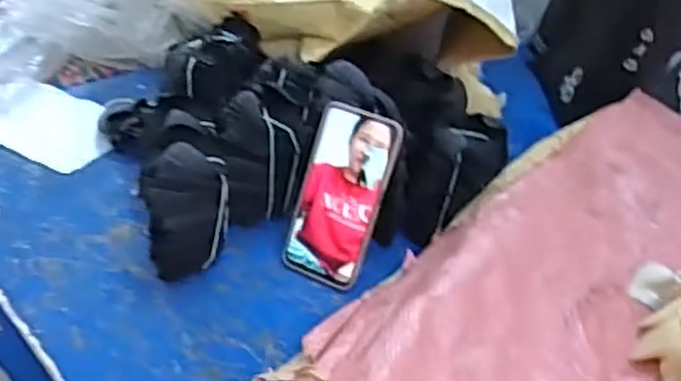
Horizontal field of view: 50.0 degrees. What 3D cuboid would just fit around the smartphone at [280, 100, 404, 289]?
[{"bbox_3d":[-0.001,0.006,0.696,0.082,0.169,0.012,23,14,24],"label":"smartphone"}]

